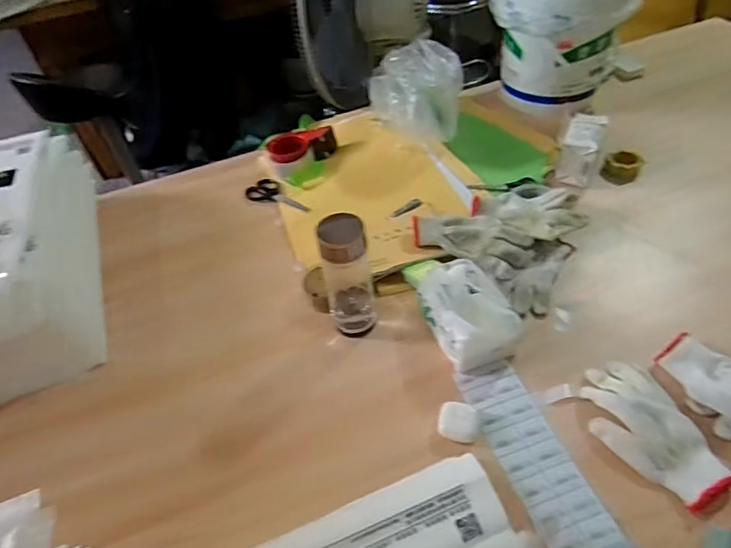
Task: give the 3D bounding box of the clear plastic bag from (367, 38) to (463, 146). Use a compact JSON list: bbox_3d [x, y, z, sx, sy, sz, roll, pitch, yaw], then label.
[{"bbox_3d":[0.096,-0.357,1.013,0.149,0.178,0.168,-14,46,-7],"label":"clear plastic bag"}]

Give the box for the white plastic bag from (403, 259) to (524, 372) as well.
[{"bbox_3d":[0.136,0.038,0.740,0.104,0.076,0.198,-16,47,-10],"label":"white plastic bag"}]

